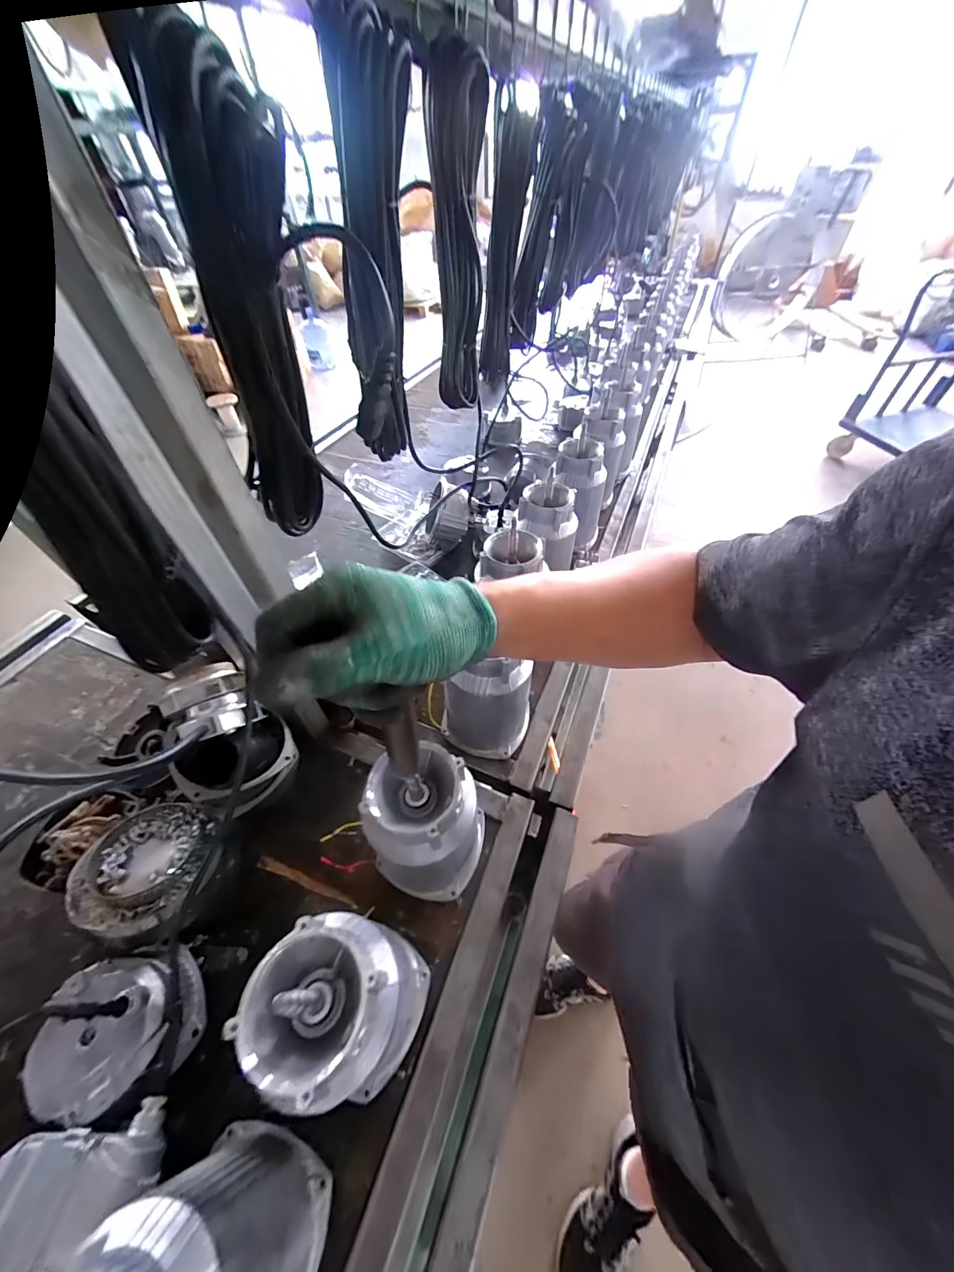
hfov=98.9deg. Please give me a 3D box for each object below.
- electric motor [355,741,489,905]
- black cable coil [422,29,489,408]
[{"bbox_3d":[-0.049,0.213,0.470,0.099,0.223,0.122,6,50,7],"label":"electric motor"},{"bbox_3d":[-0.024,-0.510,0.557,0.074,0.338,0.059,-8,50,-6],"label":"black cable coil"}]

